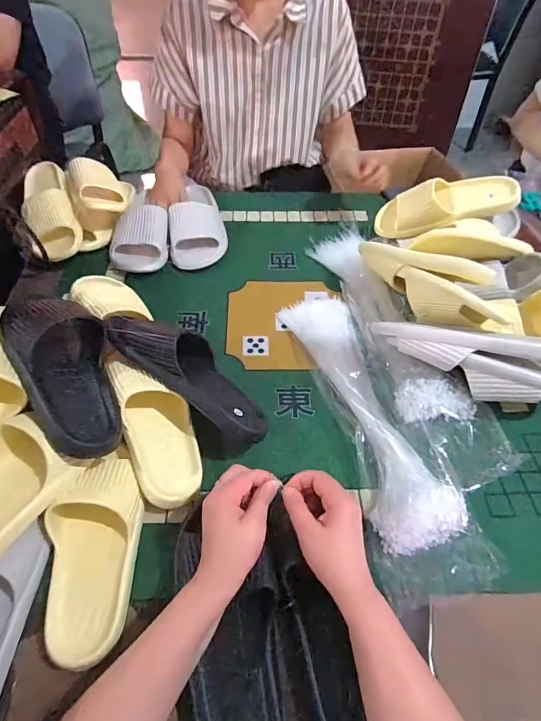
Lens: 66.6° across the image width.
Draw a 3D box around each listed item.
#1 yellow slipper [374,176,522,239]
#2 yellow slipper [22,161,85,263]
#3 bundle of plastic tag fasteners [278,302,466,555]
[{"bbox_3d":[0.322,-0.295,0.767,0.245,0.073,0.082,-8,48,18],"label":"yellow slipper"},{"bbox_3d":[-0.444,-0.310,0.826,0.093,0.056,0.243,-17,67,-16],"label":"yellow slipper"},{"bbox_3d":[0.126,0.040,0.594,0.103,0.051,0.440,-11,52,-12],"label":"bundle of plastic tag fasteners"}]

